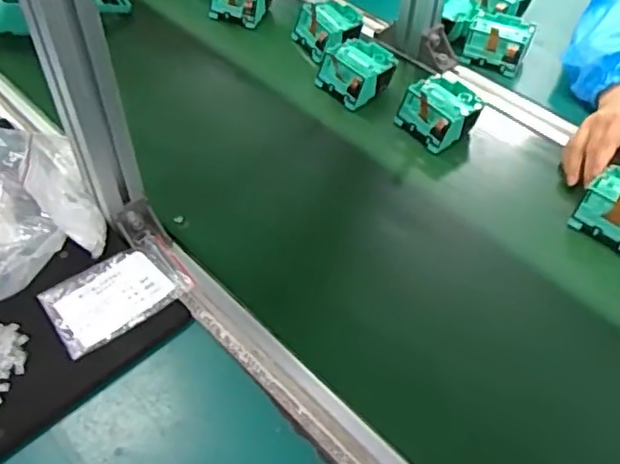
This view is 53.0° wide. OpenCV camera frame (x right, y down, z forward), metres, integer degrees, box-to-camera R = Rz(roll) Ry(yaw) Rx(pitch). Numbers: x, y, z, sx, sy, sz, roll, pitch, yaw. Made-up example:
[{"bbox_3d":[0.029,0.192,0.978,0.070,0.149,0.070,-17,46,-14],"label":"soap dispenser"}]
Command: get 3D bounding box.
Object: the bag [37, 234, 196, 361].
[{"bbox_3d":[-0.169,0.051,0.551,0.121,0.012,0.078,-31,56,-26],"label":"bag"}]

